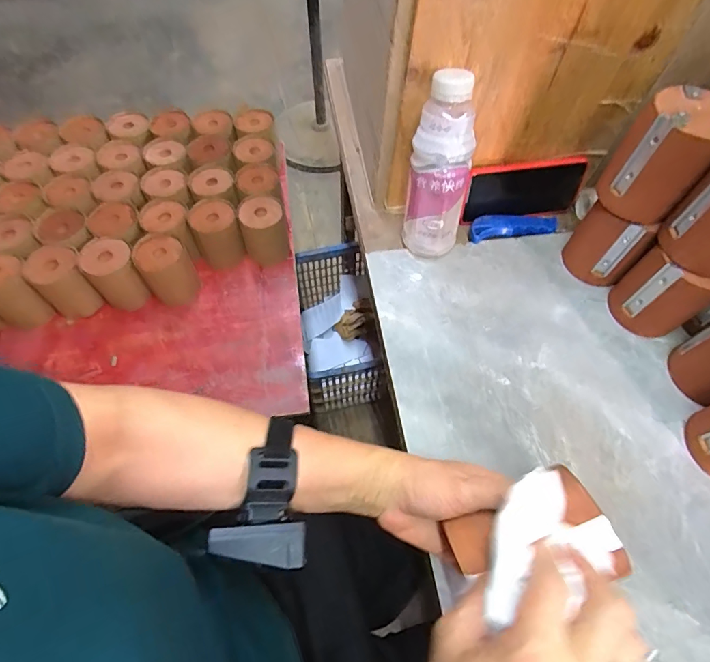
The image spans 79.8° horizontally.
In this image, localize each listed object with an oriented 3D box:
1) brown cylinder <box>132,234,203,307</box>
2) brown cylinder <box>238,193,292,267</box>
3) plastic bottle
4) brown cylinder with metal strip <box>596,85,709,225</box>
[{"bbox_3d":[-0.331,-0.103,0.760,0.081,0.107,0.096,-30,66,-16],"label":"brown cylinder"},{"bbox_3d":[-0.172,-0.194,0.813,0.081,0.101,0.088,-12,62,-8],"label":"brown cylinder"},{"bbox_3d":[0.096,-0.176,0.473,0.069,0.180,0.082,11,62,5],"label":"plastic bottle"},{"bbox_3d":[0.303,-0.171,0.418,0.077,0.100,0.073,40,68,18],"label":"brown cylinder with metal strip"}]

